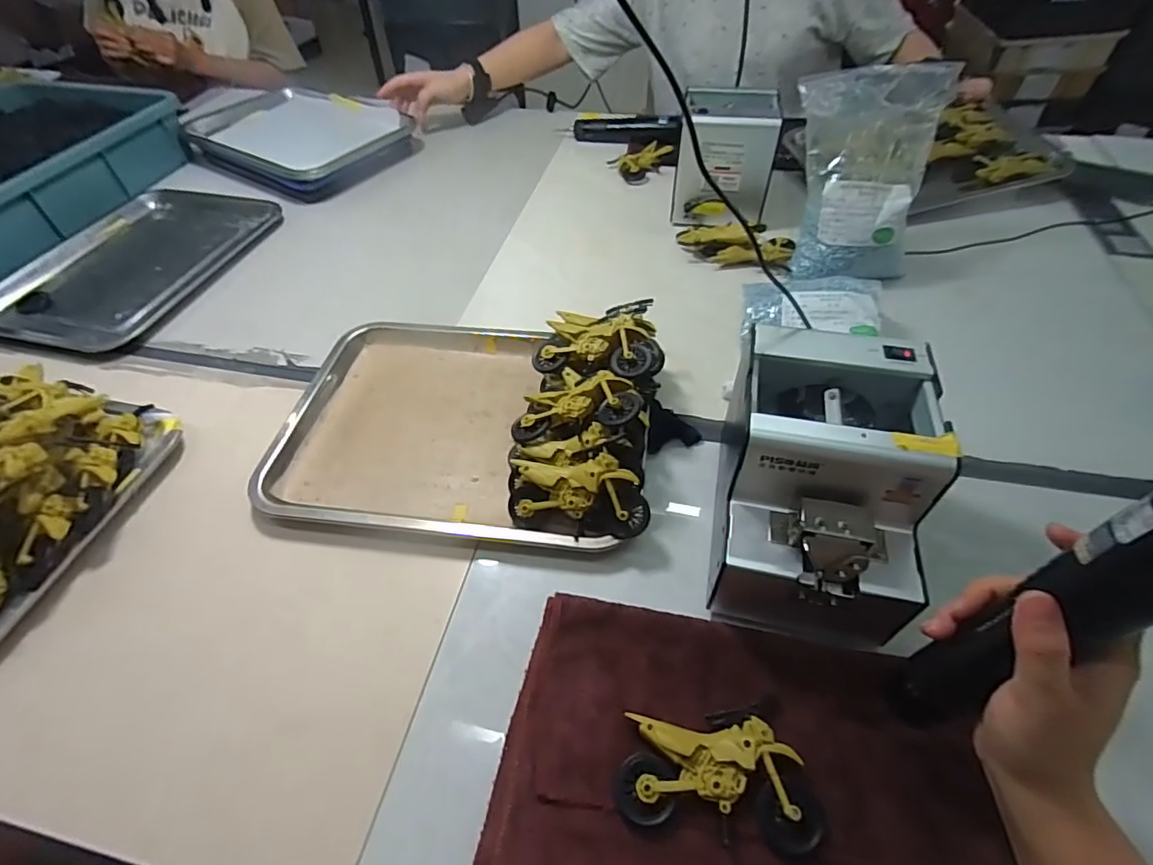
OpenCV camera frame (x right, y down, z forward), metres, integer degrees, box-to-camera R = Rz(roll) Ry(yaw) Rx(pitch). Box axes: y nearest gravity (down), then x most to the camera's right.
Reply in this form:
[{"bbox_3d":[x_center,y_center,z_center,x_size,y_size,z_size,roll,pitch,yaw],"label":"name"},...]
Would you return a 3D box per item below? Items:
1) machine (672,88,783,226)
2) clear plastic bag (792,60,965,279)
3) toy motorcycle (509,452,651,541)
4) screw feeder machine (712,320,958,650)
[{"bbox_3d":[0.210,-0.387,0.767,0.123,0.144,0.131,9,50,10],"label":"machine"},{"bbox_3d":[0.345,-0.303,0.642,0.158,0.227,0.064,-2,13,7],"label":"clear plastic bag"},{"bbox_3d":[-0.003,0.052,0.451,0.122,0.064,0.031,-1,7,16],"label":"toy motorcycle"},{"bbox_3d":[0.177,0.036,0.399,0.126,0.141,0.181,8,49,9],"label":"screw feeder machine"}]

